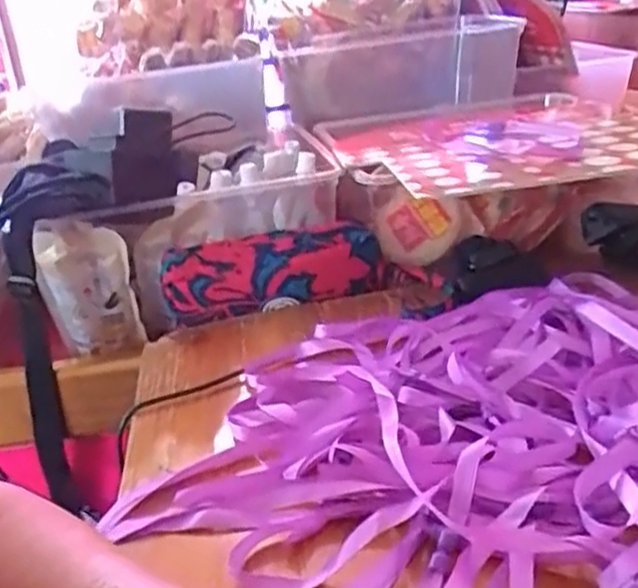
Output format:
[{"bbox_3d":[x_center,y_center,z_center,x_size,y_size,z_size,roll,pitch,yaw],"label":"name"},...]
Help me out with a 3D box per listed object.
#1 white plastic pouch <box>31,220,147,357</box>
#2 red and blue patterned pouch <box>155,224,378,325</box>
[{"bbox_3d":[-0.205,-0.008,0.648,0.077,0.128,0.030,-7,27,-1],"label":"white plastic pouch"},{"bbox_3d":[-0.038,-0.018,0.610,0.181,0.056,0.044,-8,23,-2],"label":"red and blue patterned pouch"}]

